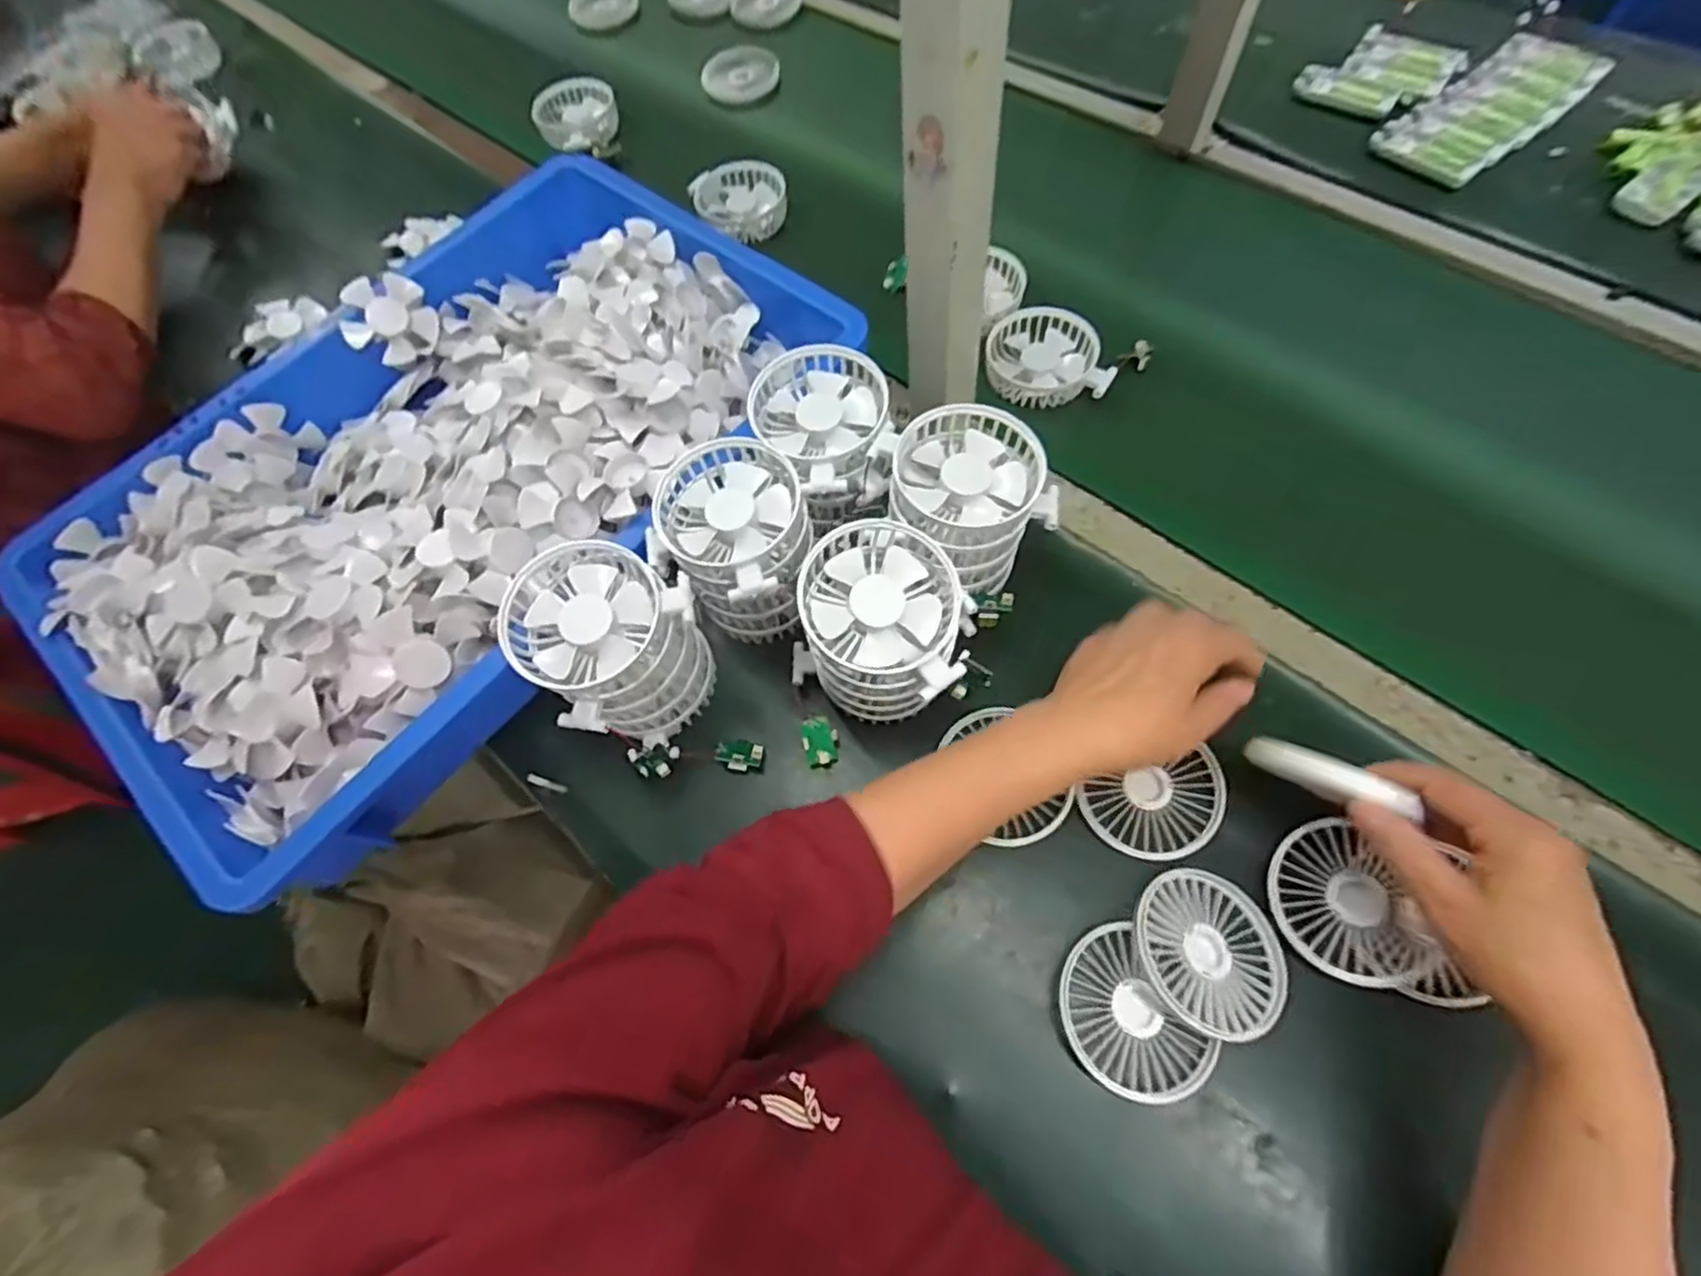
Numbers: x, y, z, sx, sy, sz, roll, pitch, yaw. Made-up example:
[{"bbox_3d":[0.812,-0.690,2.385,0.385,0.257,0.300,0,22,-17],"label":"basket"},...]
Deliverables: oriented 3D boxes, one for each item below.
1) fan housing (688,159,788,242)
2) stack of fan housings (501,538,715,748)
[{"bbox_3d":[-0.113,-0.442,0.719,0.073,0.040,0.088,-40,68,-15],"label":"fan housing"},{"bbox_3d":[-0.150,0.003,0.460,0.104,0.112,0.102,-39,68,-14],"label":"stack of fan housings"}]

